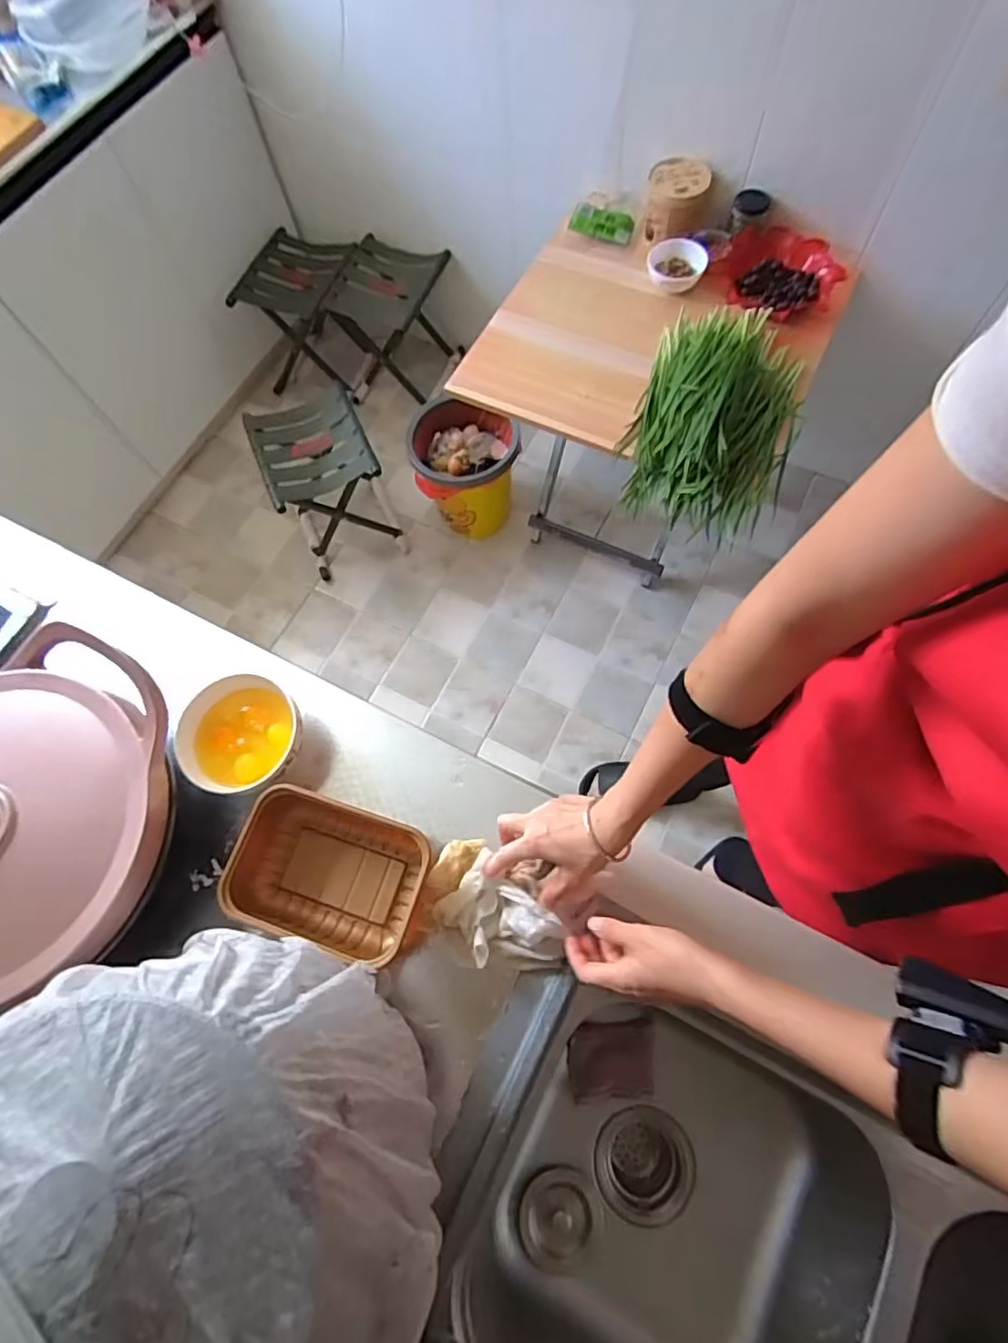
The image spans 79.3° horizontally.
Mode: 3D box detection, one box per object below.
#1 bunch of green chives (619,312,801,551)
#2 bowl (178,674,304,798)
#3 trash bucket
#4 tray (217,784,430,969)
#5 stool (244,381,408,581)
[{"bbox_3d":[0.399,-0.480,1.144,0.286,0.140,0.445,19,71,10],"label":"bunch of green chives"},{"bbox_3d":[-0.283,0.074,0.668,0.127,0.066,0.123,-1,69,2],"label":"bowl"},{"bbox_3d":[-0.104,-0.562,1.736,0.289,0.319,0.285,-1,69,2],"label":"trash bucket"},{"bbox_3d":[-0.182,0.201,0.618,0.191,0.068,0.132,16,71,9],"label":"tray"},{"bbox_3d":[-0.496,-0.532,1.723,0.280,0.407,0.334,-24,70,-6],"label":"stool"}]

